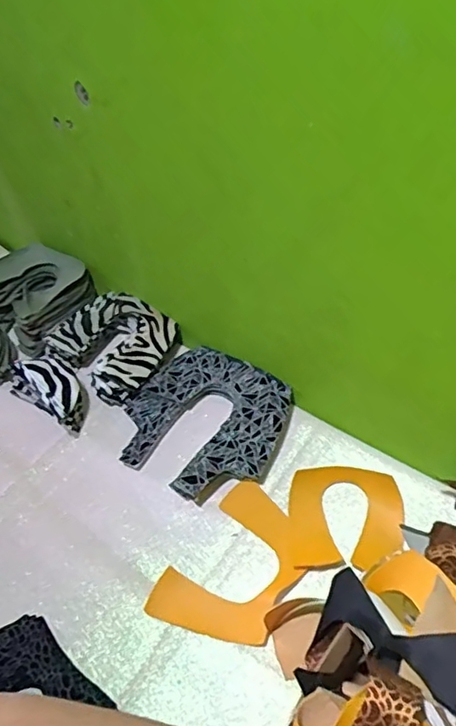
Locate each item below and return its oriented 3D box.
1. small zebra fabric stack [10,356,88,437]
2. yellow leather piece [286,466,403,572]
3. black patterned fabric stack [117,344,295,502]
[{"bbox_3d":[-0.228,0.027,0.753,0.130,0.051,0.069,31,58,27],"label":"small zebra fabric stack"},{"bbox_3d":[0.126,0.163,0.618,0.117,0.024,0.111,-2,49,3],"label":"yellow leather piece"},{"bbox_3d":[-0.030,0.071,0.710,0.199,0.036,0.184,25,56,24],"label":"black patterned fabric stack"}]

